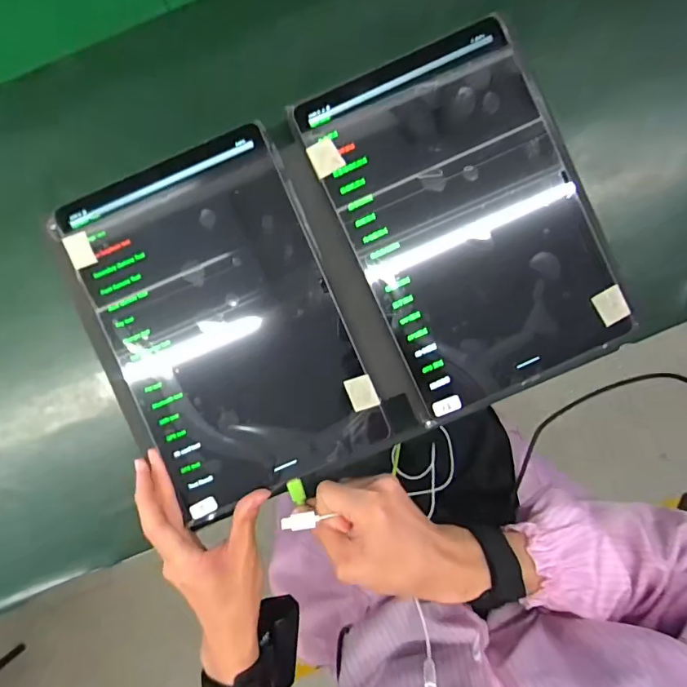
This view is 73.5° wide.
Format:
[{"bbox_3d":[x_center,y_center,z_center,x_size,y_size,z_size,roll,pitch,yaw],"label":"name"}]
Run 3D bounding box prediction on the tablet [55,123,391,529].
[{"bbox_3d":[-0.088,-0.013,0.344,0.169,0.010,0.253,-23,93,0],"label":"tablet"}]

